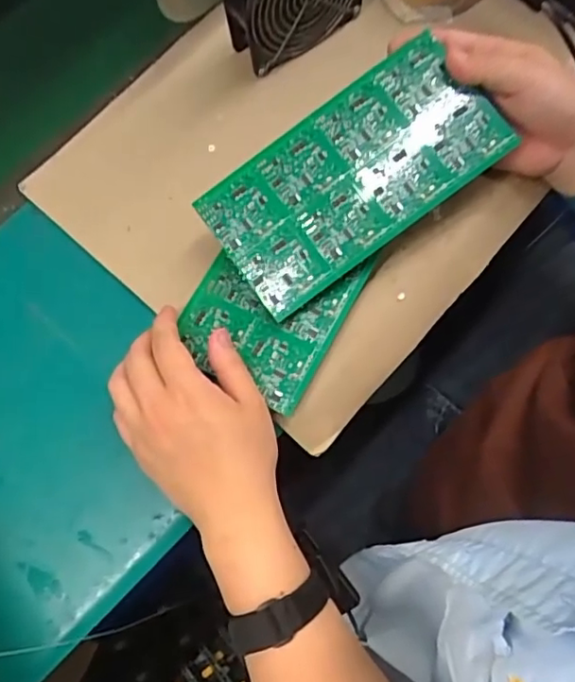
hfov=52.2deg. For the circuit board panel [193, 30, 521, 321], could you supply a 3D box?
[{"bbox_3d":[0.047,-0.122,0.435,0.213,0.004,0.109,-35,86,3],"label":"circuit board panel"}]

